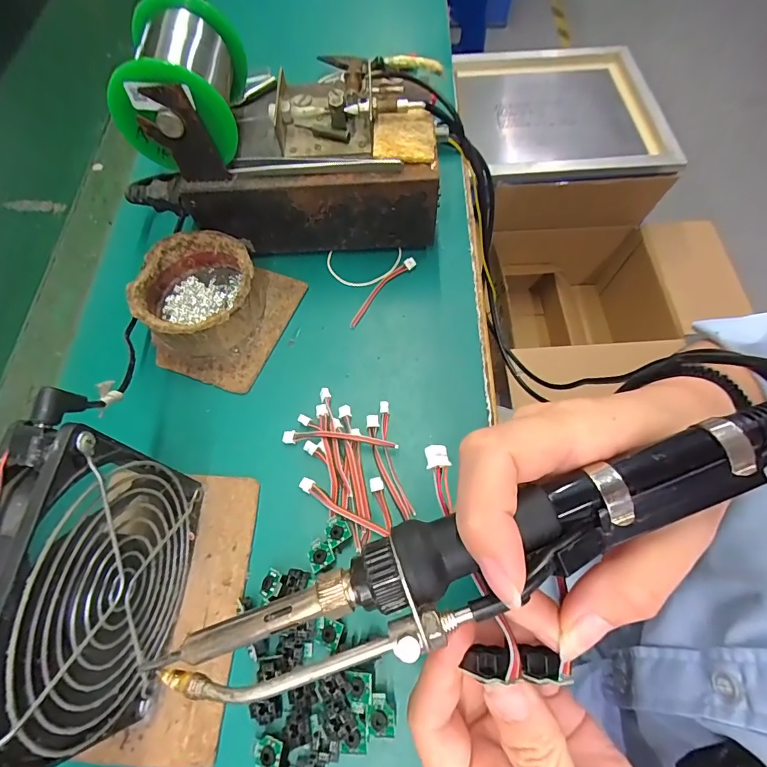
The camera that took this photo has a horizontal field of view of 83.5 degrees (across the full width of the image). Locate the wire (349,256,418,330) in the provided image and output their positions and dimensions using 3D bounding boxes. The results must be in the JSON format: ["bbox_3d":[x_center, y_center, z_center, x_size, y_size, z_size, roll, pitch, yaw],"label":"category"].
[{"bbox_3d":[-0.002,-0.072,0.330,0.011,0.009,0.074,39,72,17],"label":"wire"}]

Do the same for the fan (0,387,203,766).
[{"bbox_3d":[-0.127,0.087,0.194,0.027,0.128,0.122,4,66,3],"label":"fan"}]

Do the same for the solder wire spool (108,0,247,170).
[{"bbox_3d":[-0.123,-0.187,0.276,0.068,0.070,0.088,0,66,1],"label":"solder wire spool"}]

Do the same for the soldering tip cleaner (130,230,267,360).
[{"bbox_3d":[-0.132,-0.065,0.311,0.084,0.041,0.084,0,66,1],"label":"soldering tip cleaner"}]

